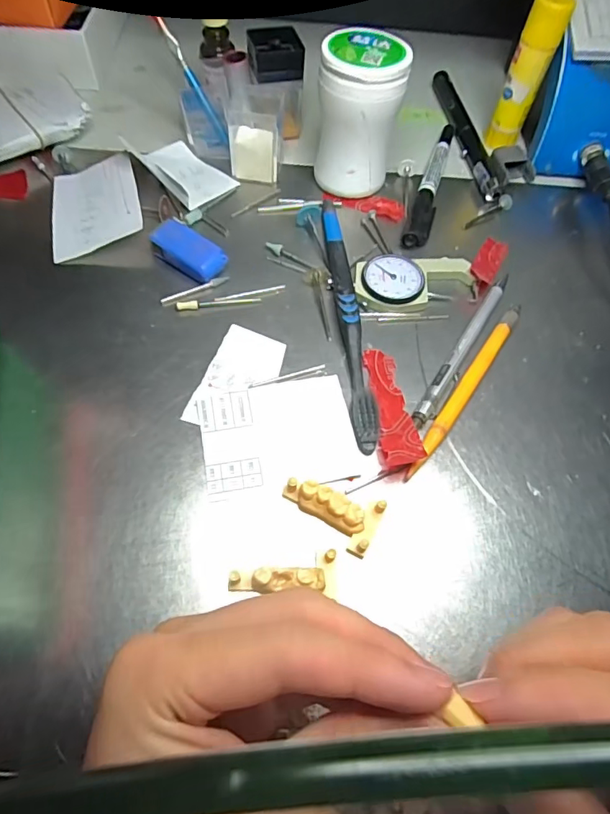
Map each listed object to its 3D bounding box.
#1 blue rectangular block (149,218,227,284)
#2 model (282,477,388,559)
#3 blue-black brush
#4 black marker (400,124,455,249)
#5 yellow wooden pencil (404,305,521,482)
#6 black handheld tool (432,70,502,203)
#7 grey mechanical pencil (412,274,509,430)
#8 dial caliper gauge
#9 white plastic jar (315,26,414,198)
[{"bbox_3d":[-0.069,-0.092,0.298,0.044,0.016,0.023,29,63,12],"label":"blue rectangular block"},{"bbox_3d":[0.013,0.046,0.227,0.045,0.013,0.024,30,64,-1],"label":"model"},{"bbox_3d":[0.024,-0.057,0.286,0.013,0.012,0.175,-3,61,-6],"label":"blue-black brush"},{"bbox_3d":[0.090,-0.158,0.345,0.016,0.012,0.132,19,62,6],"label":"black marker"},{"bbox_3d":[0.088,-0.012,0.268,0.009,0.008,0.129,33,64,13],"label":"yellow wooden pencil"},{"bbox_3d":[0.120,-0.208,0.375,0.014,0.013,0.144,-4,62,-6],"label":"black handheld tool"},{"bbox_3d":[0.092,-0.036,0.281,0.010,0.008,0.125,31,64,13],"label":"grey mechanical pencil"},{"bbox_3d":[0.067,-0.077,0.300,0.074,0.010,0.038,-6,62,-7],"label":"dial caliper gauge"},{"bbox_3d":[0.033,-0.181,0.314,0.049,0.081,0.047,2,61,-3],"label":"white plastic jar"}]

